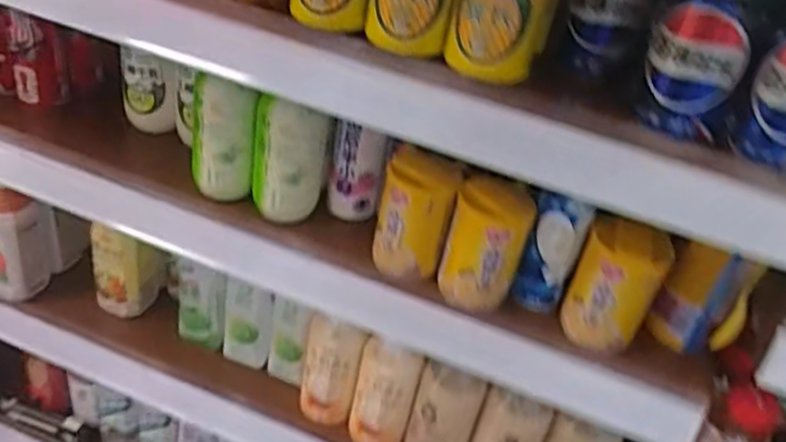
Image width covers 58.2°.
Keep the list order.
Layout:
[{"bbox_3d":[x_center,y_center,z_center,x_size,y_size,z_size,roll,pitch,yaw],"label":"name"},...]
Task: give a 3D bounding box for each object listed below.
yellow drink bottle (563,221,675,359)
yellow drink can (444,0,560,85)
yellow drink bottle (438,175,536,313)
[{"bbox_3d":[0.183,0.054,0.580,0.065,0.114,0.045,22,39,19],"label":"yellow drink bottle"},{"bbox_3d":[0.081,-0.155,0.495,0.070,0.105,0.074,13,37,7],"label":"yellow drink can"},{"bbox_3d":[0.080,0.020,0.606,0.065,0.101,0.054,13,37,7],"label":"yellow drink bottle"}]

